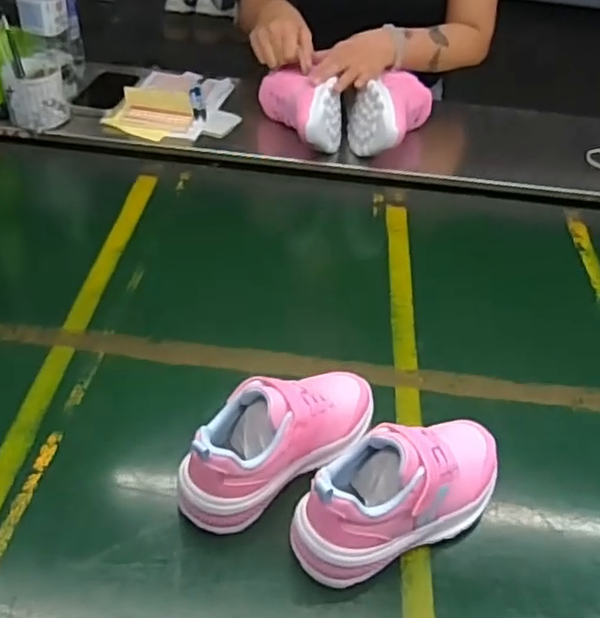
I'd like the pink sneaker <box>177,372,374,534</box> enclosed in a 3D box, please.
[{"bbox_3d":[-0.016,0.103,0.567,0.200,0.098,0.073,-27,51,-34],"label":"pink sneaker"}]

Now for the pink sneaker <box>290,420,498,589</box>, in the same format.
[{"bbox_3d":[0.089,0.142,0.530,0.197,0.094,0.072,-13,45,-23],"label":"pink sneaker"}]

